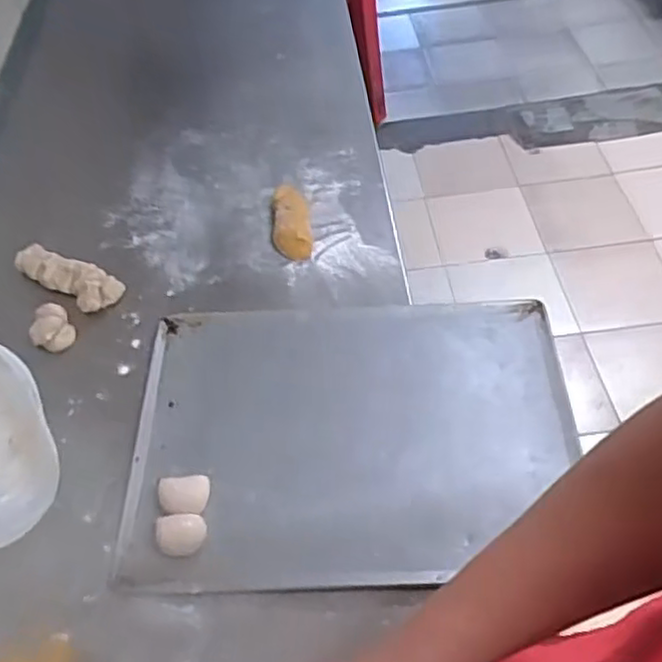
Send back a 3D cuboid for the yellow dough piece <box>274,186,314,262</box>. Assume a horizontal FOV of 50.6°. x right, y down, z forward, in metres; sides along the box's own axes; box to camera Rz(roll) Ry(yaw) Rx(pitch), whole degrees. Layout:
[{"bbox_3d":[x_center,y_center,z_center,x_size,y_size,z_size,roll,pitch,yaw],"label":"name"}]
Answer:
[{"bbox_3d":[-0.051,-0.141,0.914,0.048,0.023,0.126,-8,50,-1],"label":"yellow dough piece"}]

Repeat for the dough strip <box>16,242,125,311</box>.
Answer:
[{"bbox_3d":[-0.336,-0.070,0.888,0.157,0.034,0.048,22,55,22],"label":"dough strip"}]

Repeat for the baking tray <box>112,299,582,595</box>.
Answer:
[{"bbox_3d":[0.020,0.099,0.726,0.443,0.016,0.323,-4,50,3],"label":"baking tray"}]

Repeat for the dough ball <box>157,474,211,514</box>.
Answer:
[{"bbox_3d":[-0.142,0.160,0.683,0.048,0.016,0.040,-14,50,-5],"label":"dough ball"}]

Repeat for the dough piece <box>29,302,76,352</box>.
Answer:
[{"bbox_3d":[-0.337,-0.003,0.840,0.049,0.030,0.050,-28,53,-17],"label":"dough piece"}]

